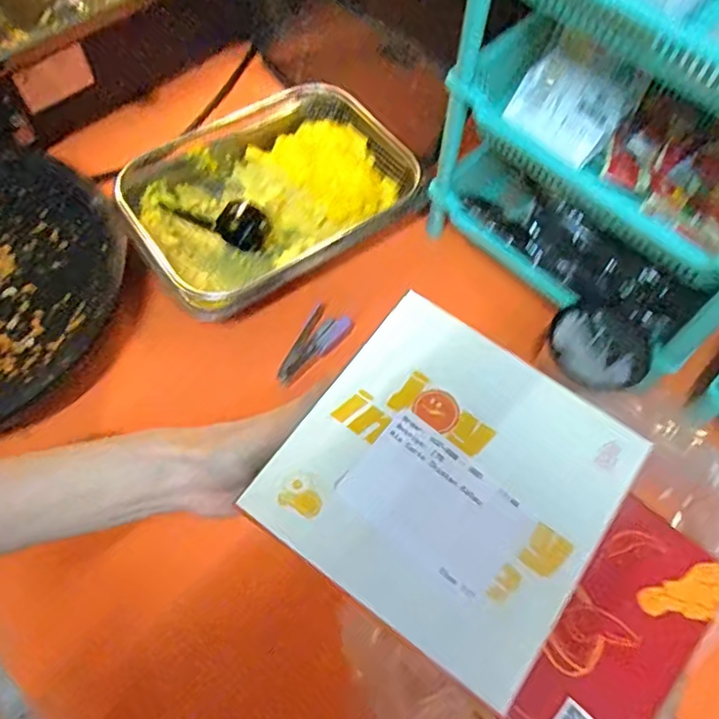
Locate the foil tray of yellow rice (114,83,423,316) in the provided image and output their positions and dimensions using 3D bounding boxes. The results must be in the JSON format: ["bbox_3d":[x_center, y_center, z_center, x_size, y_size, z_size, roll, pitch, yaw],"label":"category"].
[{"bbox_3d":[-0.099,-0.188,0.670,0.307,0.067,0.232,-31,68,-16],"label":"foil tray of yellow rice"}]

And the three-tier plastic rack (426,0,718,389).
[{"bbox_3d":[0.252,-0.202,0.518,0.300,0.301,0.216,42,69,17],"label":"three-tier plastic rack"}]

